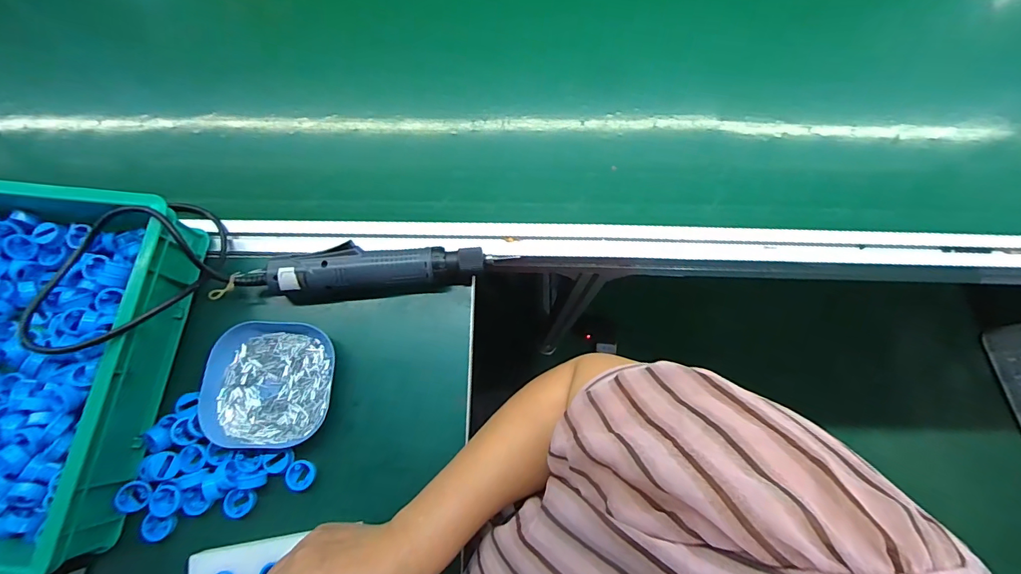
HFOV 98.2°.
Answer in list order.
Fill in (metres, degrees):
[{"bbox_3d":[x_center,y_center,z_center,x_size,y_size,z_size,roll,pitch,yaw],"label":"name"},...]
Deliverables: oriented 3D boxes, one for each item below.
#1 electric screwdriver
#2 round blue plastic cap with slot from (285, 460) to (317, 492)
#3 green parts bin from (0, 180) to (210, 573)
[{"bbox_3d":[-0.150,-0.018,0.480,0.272,0.043,0.052,-8,73,-1],"label":"electric screwdriver"},{"bbox_3d":[-0.206,0.185,0.434,0.026,0.010,0.029,8,73,4],"label":"round blue plastic cap with slot"},{"bbox_3d":[-0.486,0.077,0.428,0.280,0.088,0.347,6,73,4],"label":"green parts bin"}]

